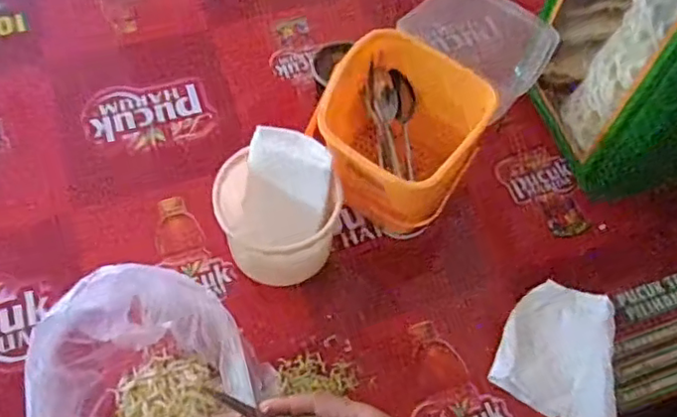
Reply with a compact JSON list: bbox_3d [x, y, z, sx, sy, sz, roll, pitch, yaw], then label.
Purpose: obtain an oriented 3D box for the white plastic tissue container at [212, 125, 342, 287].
[{"bbox_3d":[-0.065,0.010,0.648,0.123,0.117,0.138,6,60,1],"label":"white plastic tissue container"}]

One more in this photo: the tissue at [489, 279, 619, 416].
[{"bbox_3d":[0.236,0.149,0.632,0.125,0.033,0.137,26,62,11],"label":"tissue"}]

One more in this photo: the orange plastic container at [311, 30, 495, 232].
[{"bbox_3d":[0.071,-0.080,0.686,0.161,0.138,0.155,33,64,15],"label":"orange plastic container"}]

